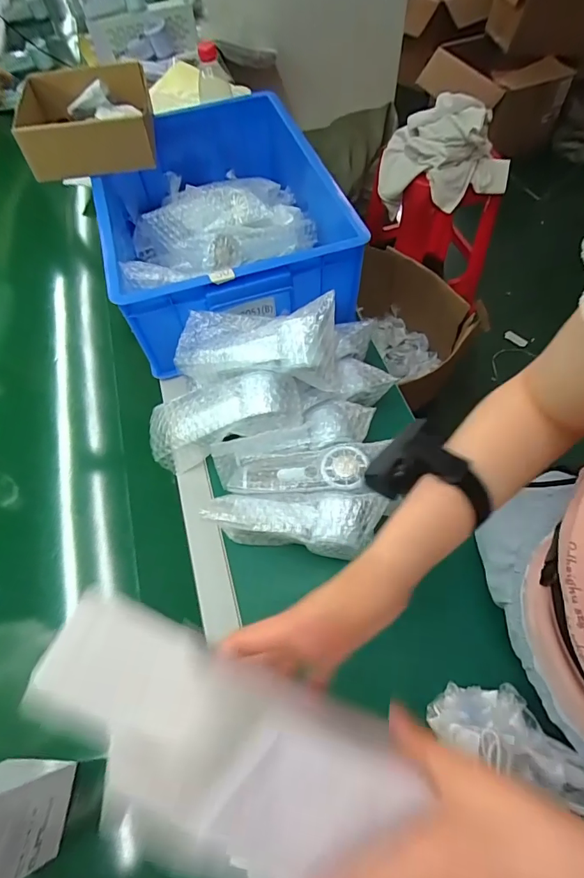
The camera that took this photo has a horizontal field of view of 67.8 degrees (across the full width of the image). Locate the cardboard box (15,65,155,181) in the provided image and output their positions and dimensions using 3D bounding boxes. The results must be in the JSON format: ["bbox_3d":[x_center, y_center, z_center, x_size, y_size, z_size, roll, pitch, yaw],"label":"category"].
[{"bbox_3d":[-0.318,-0.504,0.689,0.184,0.070,0.206,-11,63,-6],"label":"cardboard box"}]

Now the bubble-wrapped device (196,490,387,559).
[{"bbox_3d":[0.003,0.094,0.497,0.193,0.055,0.068,4,62,2],"label":"bubble-wrapped device"}]

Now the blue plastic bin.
[{"bbox_3d":[-0.119,-0.372,0.720,0.345,0.153,0.464,-16,63,-8],"label":"blue plastic bin"}]

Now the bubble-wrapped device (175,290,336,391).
[{"bbox_3d":[-0.048,-0.121,0.550,0.215,0.060,0.097,5,87,24],"label":"bubble-wrapped device"}]

